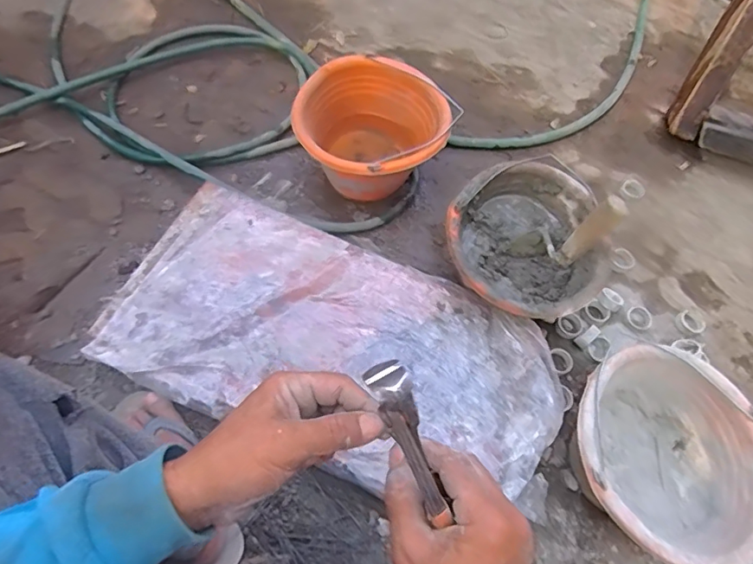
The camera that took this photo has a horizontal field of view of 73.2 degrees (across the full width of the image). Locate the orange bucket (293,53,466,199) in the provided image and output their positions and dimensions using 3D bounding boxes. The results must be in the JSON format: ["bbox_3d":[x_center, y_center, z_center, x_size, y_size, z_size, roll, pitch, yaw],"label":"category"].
[{"bbox_3d":[0.002,-0.262,0.922,0.229,0.183,0.233,1,68,-2],"label":"orange bucket"}]

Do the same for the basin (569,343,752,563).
[{"bbox_3d":[0.373,0.231,0.684,0.238,0.132,0.247,2,64,-4],"label":"basin"}]

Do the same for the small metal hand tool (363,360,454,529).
[{"bbox_3d":[0.019,0.089,0.277,0.019,0.018,0.104,-24,109,-12],"label":"small metal hand tool"}]

